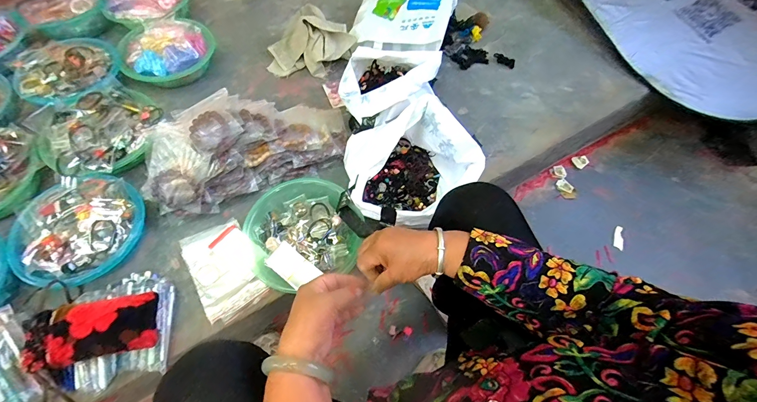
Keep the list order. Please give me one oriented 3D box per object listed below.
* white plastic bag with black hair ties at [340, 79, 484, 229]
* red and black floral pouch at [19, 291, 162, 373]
[{"bbox_3d":[0.048,-0.082,0.712,0.260,0.201,0.313,-18,65,-12],"label":"white plastic bag with black hair ties"},{"bbox_3d":[-0.477,0.216,0.543,0.178,0.046,0.094,-13,64,-10],"label":"red and black floral pouch"}]

